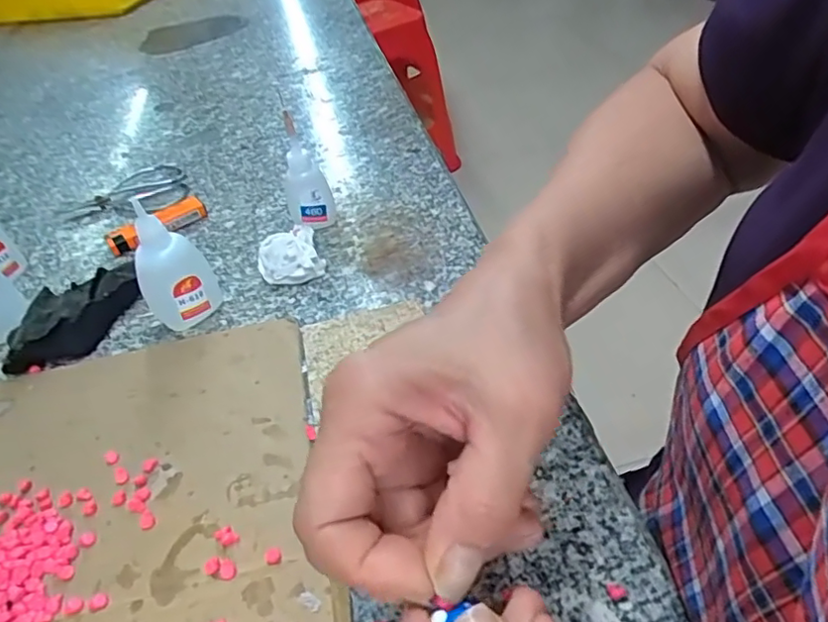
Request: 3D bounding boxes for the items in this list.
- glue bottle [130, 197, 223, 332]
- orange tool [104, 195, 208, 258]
[{"bbox_3d":[-0.156,-0.029,0.381,0.043,0.081,0.033,-20,43,-13],"label":"glue bottle"},{"bbox_3d":[-0.211,-0.071,0.485,0.080,0.017,0.018,-32,47,-25],"label":"orange tool"}]

